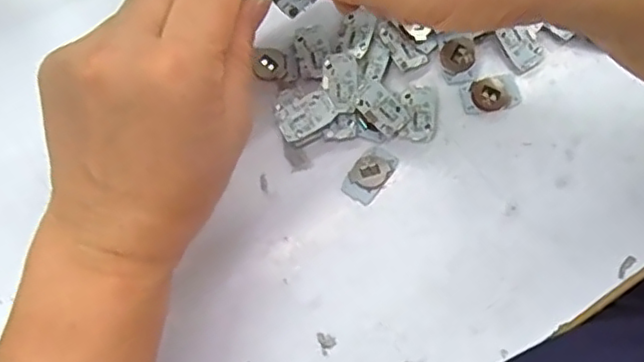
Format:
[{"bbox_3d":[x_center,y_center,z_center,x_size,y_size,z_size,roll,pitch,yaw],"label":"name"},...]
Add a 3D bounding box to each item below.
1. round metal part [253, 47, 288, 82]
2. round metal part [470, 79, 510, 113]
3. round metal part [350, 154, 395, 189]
[{"bbox_3d":[-0.027,-0.063,0.333,0.016,0.004,0.018,-2,78,0],"label":"round metal part"},{"bbox_3d":[0.090,-0.045,0.332,0.020,0.004,0.017,9,79,2],"label":"round metal part"},{"bbox_3d":[0.026,-0.005,0.323,0.019,0.006,0.019,0,78,0],"label":"round metal part"}]

